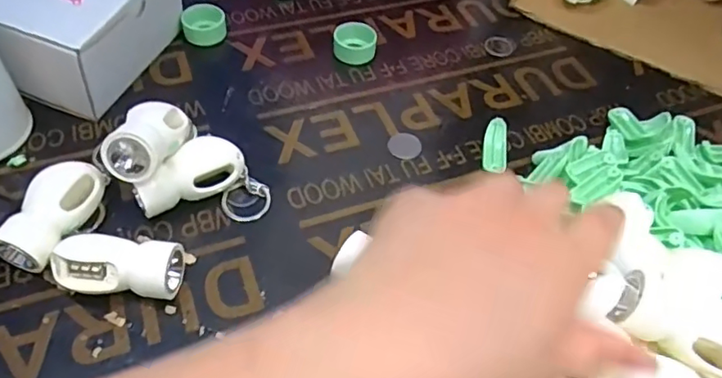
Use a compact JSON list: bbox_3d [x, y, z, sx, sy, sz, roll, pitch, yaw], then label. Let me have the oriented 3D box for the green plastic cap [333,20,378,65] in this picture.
[{"bbox_3d":[-0.005,-0.115,0.446,0.033,0.020,0.026,8,51,2],"label":"green plastic cap"}]

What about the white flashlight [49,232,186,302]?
[{"bbox_3d":[-0.130,0.042,0.301,0.063,0.026,0.029,4,51,-1],"label":"white flashlight"}]

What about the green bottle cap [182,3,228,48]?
[{"bbox_3d":[-0.123,-0.130,0.447,0.031,0.021,0.026,-28,59,-24],"label":"green bottle cap"}]

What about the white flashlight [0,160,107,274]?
[{"bbox_3d":[-0.172,0.015,0.318,0.031,0.026,0.061,11,52,5],"label":"white flashlight"}]

